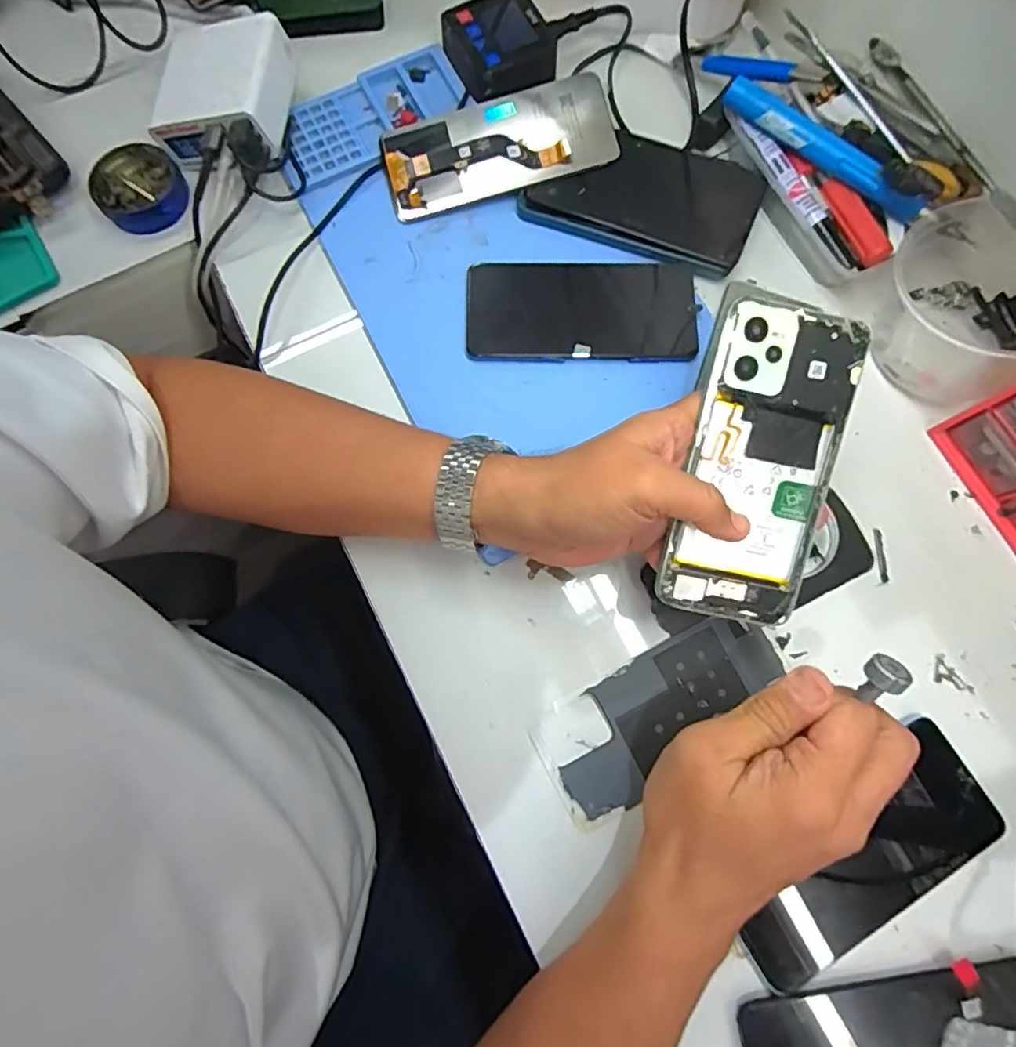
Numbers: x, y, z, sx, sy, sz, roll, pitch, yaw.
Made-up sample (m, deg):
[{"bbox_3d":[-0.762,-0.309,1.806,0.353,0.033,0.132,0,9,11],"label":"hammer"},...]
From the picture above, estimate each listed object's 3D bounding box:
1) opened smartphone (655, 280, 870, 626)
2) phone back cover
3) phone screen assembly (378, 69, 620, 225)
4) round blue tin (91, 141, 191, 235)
[{"bbox_3d":[0.134,-0.031,0.299,0.076,0.004,0.166,12,98,-3],"label":"opened smartphone"},{"bbox_3d":[0.095,0.114,0.348,0.157,0.005,0.069,-29,80,-6],"label":"phone back cover"},{"bbox_3d":[-0.008,-0.270,0.408,0.161,0.010,0.073,-16,83,4],"label":"phone screen assembly"},{"bbox_3d":[-0.267,-0.243,0.415,0.059,0.024,0.058,0,79,0],"label":"round blue tin"}]

